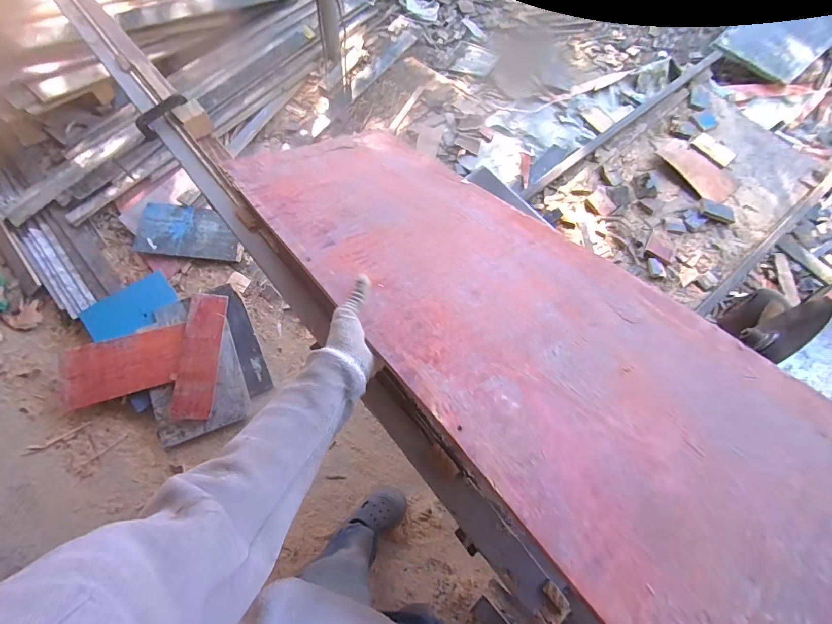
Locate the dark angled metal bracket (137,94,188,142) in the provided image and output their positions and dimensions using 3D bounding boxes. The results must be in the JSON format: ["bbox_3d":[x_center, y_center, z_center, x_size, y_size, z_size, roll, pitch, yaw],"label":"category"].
[{"bbox_3d":[-0.605,-0.462,0.921,0.148,0.044,0.034,-32,74,17],"label":"dark angled metal bracket"}]

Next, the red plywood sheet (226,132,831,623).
[{"bbox_3d":[0.098,-0.064,0.664,0.448,0.026,1.155,-27,53,-27],"label":"red plywood sheet"}]

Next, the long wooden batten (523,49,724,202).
[{"bbox_3d":[0.576,-0.523,1.054,0.772,0.042,0.032,-37,74,-16],"label":"long wooden batten"}]

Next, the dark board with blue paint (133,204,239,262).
[{"bbox_3d":[-0.946,-0.339,1.624,0.417,0.025,0.229,5,72,-1],"label":"dark board with blue paint"}]

